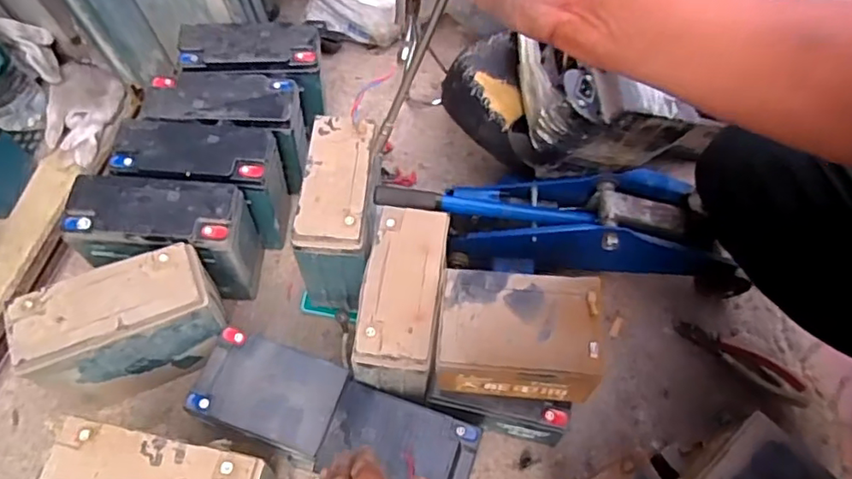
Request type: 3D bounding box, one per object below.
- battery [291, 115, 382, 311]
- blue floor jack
[{"bbox_3d":[-0.101,-0.032,0.702,0.087,0.151,0.190,1,62,0],"label":"battery"},{"bbox_3d":[0.171,-0.023,0.705,0.423,0.148,0.122,2,60,8],"label":"blue floor jack"}]

